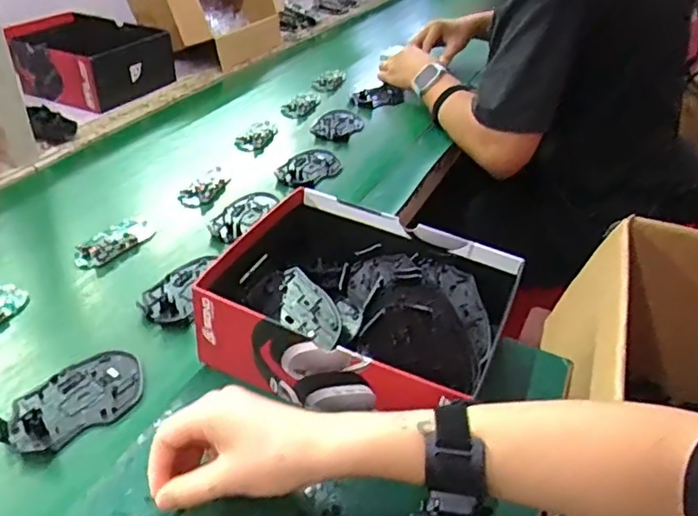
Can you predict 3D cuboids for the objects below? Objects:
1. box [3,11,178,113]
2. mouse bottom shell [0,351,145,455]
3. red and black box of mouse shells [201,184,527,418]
[{"bbox_3d":[-0.430,-0.332,0.974,0.181,0.086,0.193,19,41,16],"label":"box"},{"bbox_3d":[-0.229,0.116,0.480,0.112,0.013,0.075,-25,46,-34],"label":"mouse bottom shell"},{"bbox_3d":[0.009,0.046,0.525,0.234,0.100,0.189,19,41,16],"label":"red and black box of mouse shells"}]

